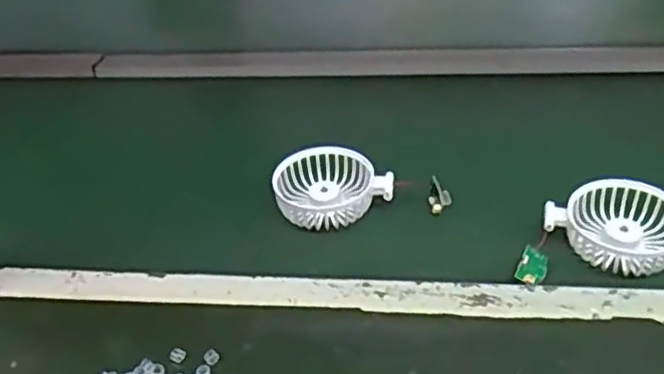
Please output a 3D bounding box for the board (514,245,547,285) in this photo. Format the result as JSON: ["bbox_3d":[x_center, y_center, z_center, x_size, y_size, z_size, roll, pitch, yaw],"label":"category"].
[{"bbox_3d":[0.159,0.064,0.545,0.023,0.008,0.031,27,67,-2],"label":"board"}]

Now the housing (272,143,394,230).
[{"bbox_3d":[-0.002,-0.003,0.628,0.099,0.031,0.083,-13,39,-9],"label":"housing"}]

